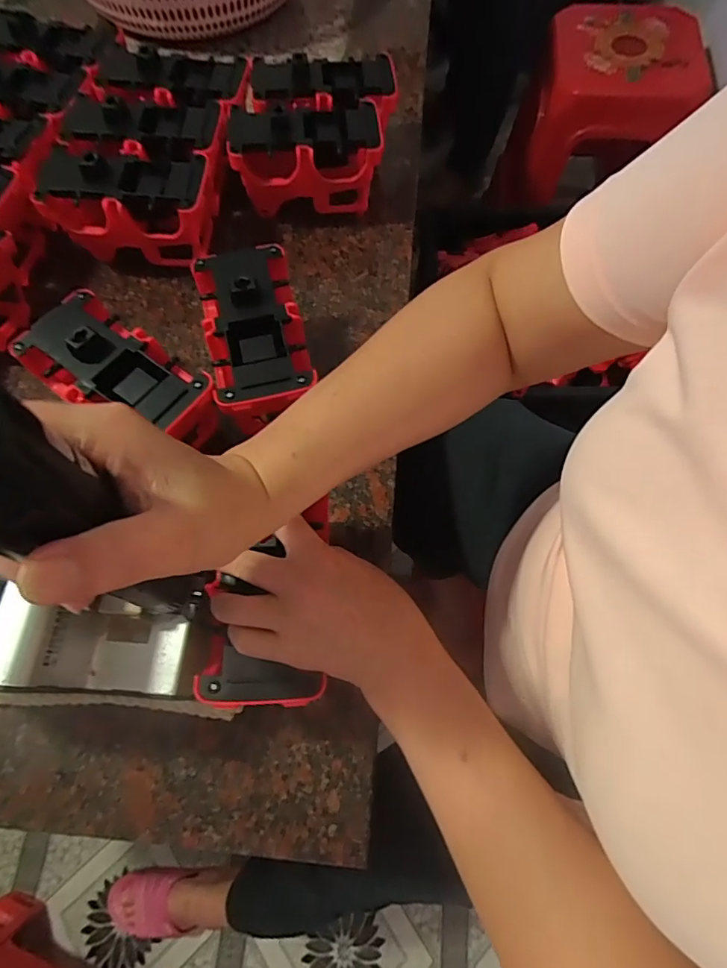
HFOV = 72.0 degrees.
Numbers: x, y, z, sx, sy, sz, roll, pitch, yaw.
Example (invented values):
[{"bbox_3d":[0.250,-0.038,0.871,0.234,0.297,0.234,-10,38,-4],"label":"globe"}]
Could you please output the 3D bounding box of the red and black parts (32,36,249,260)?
[{"bbox_3d":[-0.216,-0.345,0.524,0.162,0.083,0.240,4,68,3],"label":"red and black parts"}]

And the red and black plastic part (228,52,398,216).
[{"bbox_3d":[-0.048,-0.379,0.538,0.167,0.085,0.155,-2,68,0],"label":"red and black plastic part"}]

